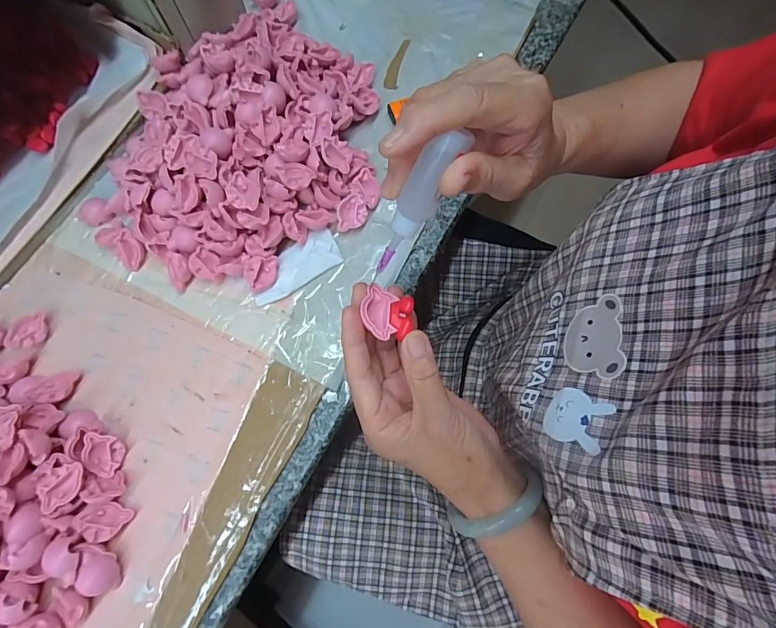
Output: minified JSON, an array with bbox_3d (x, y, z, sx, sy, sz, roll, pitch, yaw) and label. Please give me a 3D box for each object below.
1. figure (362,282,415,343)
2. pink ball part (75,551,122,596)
[{"bbox_3d":[0.000,-0.001,0.257,0.032,0.008,0.031,14,75,3],"label":"figure"},{"bbox_3d":[-0.216,0.196,0.304,0.025,0.020,0.029,10,75,2],"label":"pink ball part"}]

